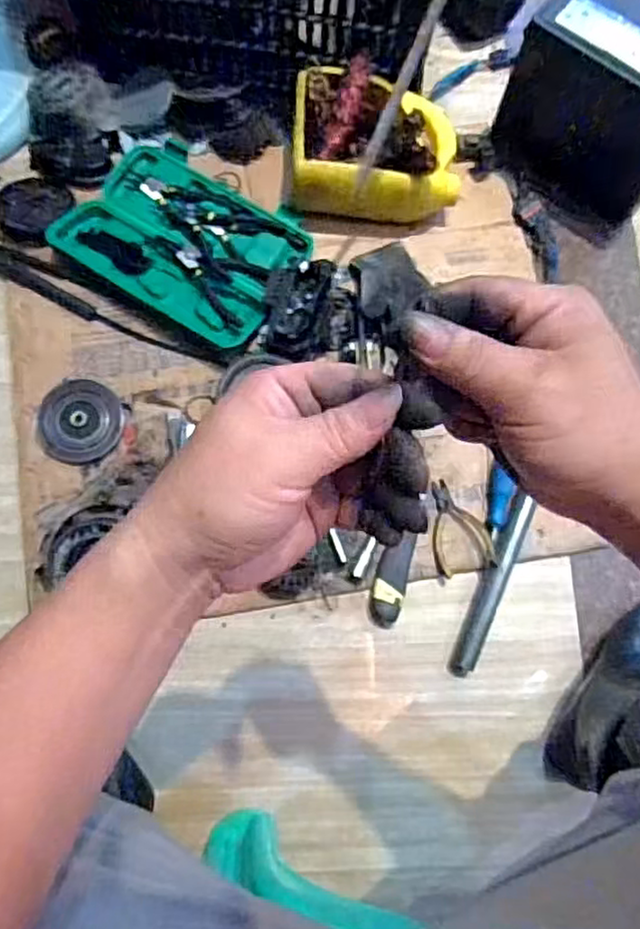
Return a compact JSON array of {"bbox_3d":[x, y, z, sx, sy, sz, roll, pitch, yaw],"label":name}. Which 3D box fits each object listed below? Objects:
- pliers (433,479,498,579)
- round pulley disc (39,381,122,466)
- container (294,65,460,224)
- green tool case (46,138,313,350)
[{"bbox_3d":[0.161,0.074,0.806,0.066,0.015,0.114,-16,73,-6],"label":"pliers"},{"bbox_3d":[-0.291,-0.051,0.818,0.097,0.019,0.104,0,74,-2],"label":"round pulley disc"},{"bbox_3d":[0.074,-0.409,0.877,0.217,0.116,0.187,7,74,0],"label":"container"},{"bbox_3d":[-0.174,-0.294,0.887,0.294,0.032,0.221,34,76,8],"label":"green tool case"}]

